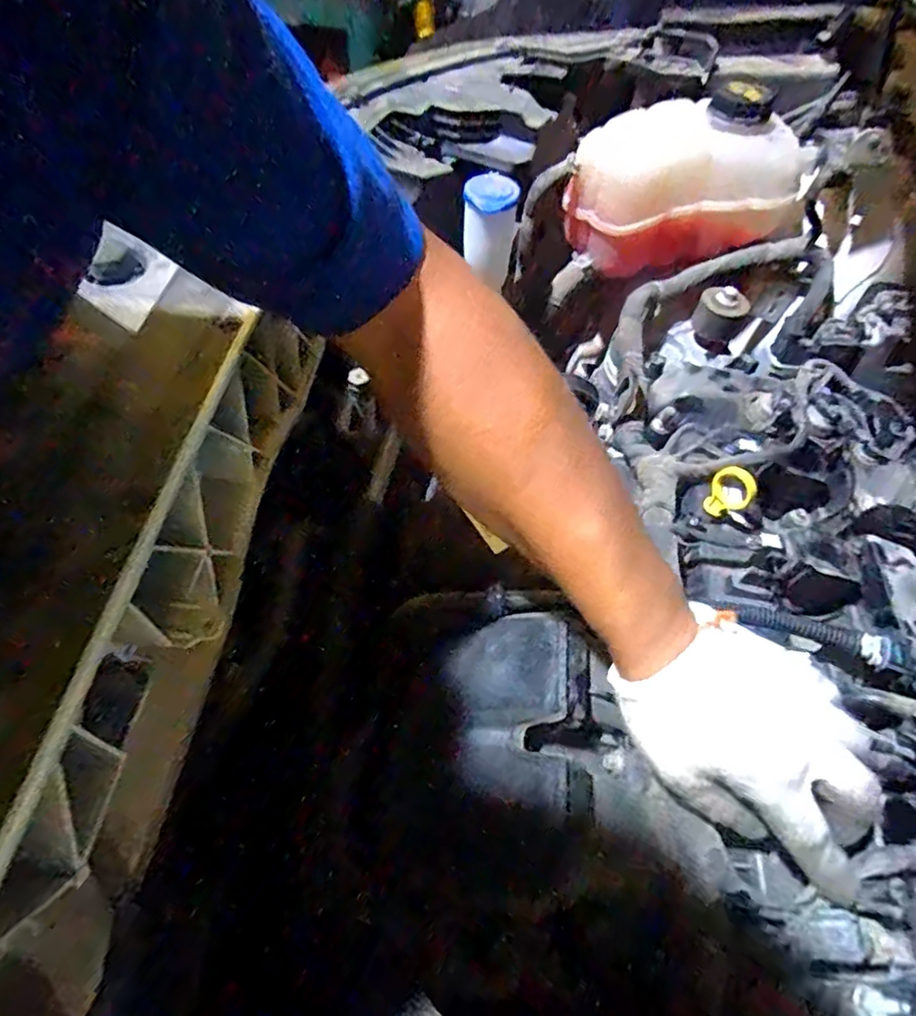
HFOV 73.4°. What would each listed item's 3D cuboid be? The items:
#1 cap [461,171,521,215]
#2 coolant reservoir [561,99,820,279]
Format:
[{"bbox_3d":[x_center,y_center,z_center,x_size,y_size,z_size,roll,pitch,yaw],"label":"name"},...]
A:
[{"bbox_3d":[0.032,-0.305,0.594,0.052,0.020,0.044,8,55,0],"label":"cap"},{"bbox_3d":[0.240,-0.344,0.674,0.231,0.137,0.129,13,55,4],"label":"coolant reservoir"}]

